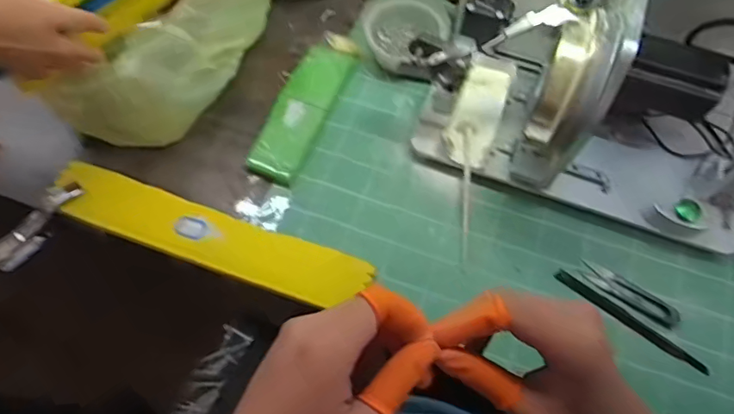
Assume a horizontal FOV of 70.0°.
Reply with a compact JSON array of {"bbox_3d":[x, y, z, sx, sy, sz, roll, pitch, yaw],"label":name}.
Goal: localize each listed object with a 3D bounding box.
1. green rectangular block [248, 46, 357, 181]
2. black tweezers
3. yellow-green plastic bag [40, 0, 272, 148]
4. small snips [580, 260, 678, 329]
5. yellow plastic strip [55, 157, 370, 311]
[{"bbox_3d":[-0.074,-0.116,0.614,0.063,0.019,0.189,21,66,9],"label":"green rectangular block"},{"bbox_3d":[0.255,0.111,0.512,0.157,0.008,0.011,36,69,15],"label":"black tweezers"},{"bbox_3d":[-0.191,-0.176,0.582,0.129,0.097,0.304,42,70,17],"label":"yellow-green plastic bag"},{"bbox_3d":[0.261,0.087,0.523,0.100,0.005,0.023,32,68,13],"label":"small snips"},{"bbox_3d":[-0.162,0.029,0.533,0.336,0.018,0.058,19,65,7],"label":"yellow plastic strip"}]

